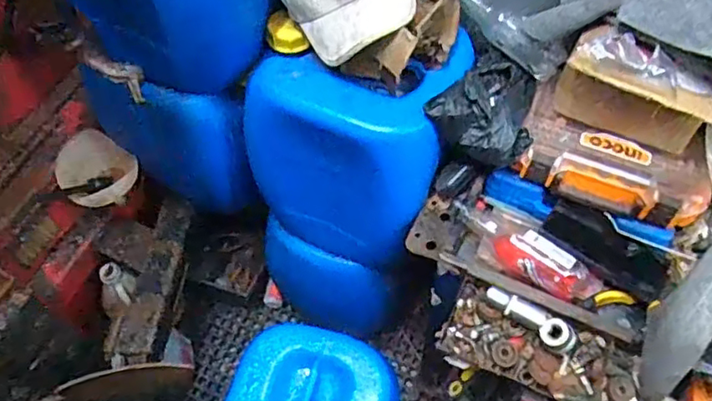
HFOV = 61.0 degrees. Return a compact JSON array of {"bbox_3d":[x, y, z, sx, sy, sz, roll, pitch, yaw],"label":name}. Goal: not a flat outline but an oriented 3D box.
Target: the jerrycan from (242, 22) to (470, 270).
[{"bbox_3d":[0.012,-0.084,0.997,0.278,0.377,0.236,25,64,16],"label":"jerrycan"}]

